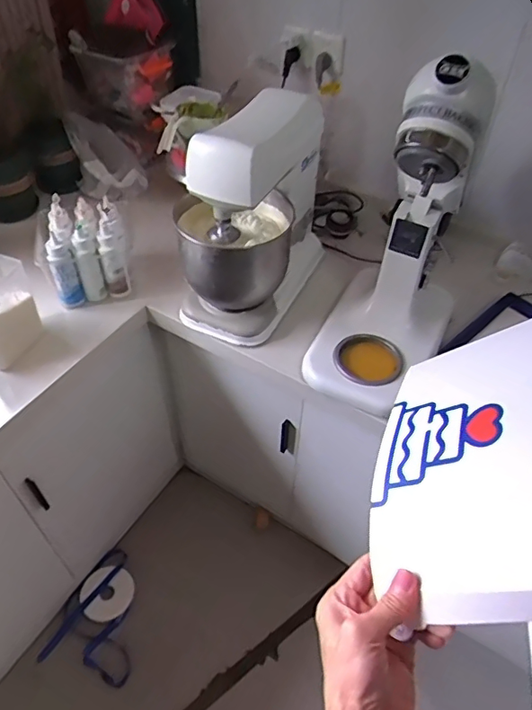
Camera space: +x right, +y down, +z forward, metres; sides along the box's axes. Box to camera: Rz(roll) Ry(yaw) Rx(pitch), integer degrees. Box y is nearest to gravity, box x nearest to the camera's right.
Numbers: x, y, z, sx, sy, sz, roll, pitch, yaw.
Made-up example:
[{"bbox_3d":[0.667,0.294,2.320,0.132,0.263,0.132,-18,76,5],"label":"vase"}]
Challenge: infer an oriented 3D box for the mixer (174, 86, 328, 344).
[{"bbox_3d":[-0.031,-0.288,1.067,0.234,0.390,0.357,13,48,10],"label":"mixer"}]

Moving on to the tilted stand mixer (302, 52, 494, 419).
[{"bbox_3d":[0.249,-0.210,0.931,0.234,0.522,0.398,23,51,18],"label":"tilted stand mixer"}]

